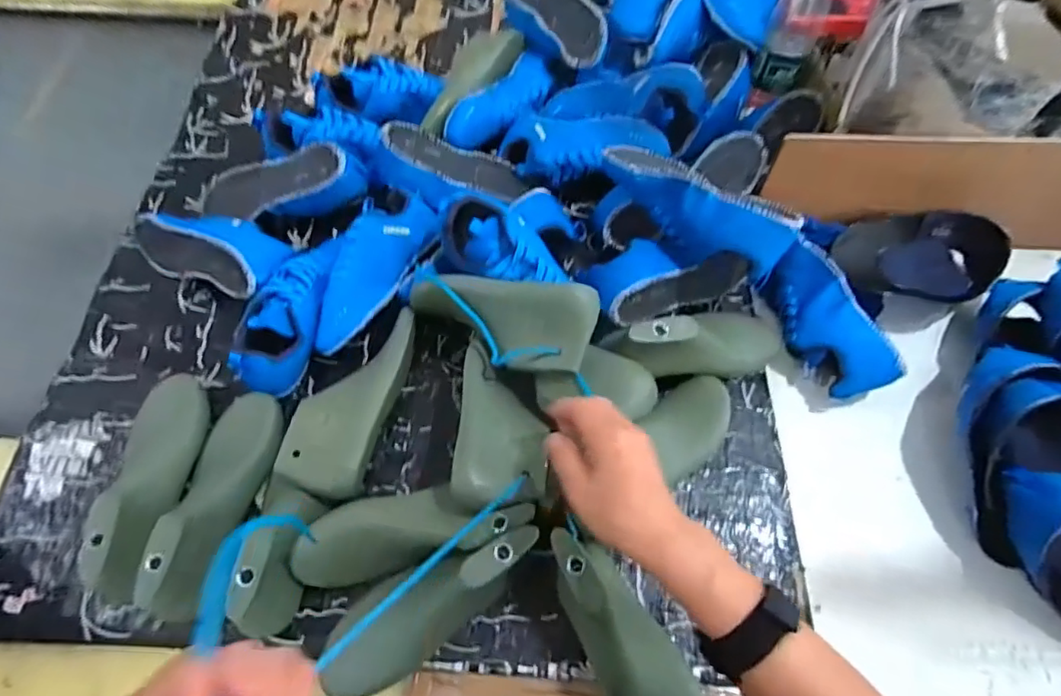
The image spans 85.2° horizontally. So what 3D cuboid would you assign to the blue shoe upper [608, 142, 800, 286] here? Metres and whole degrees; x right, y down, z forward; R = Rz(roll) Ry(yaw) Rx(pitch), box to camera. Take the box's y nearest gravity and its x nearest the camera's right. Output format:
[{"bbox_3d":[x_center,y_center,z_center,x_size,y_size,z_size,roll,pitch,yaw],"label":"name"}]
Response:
[{"bbox_3d":[0.173,-0.148,0.605,0.200,0.076,0.078,38,69,17],"label":"blue shoe upper"}]

